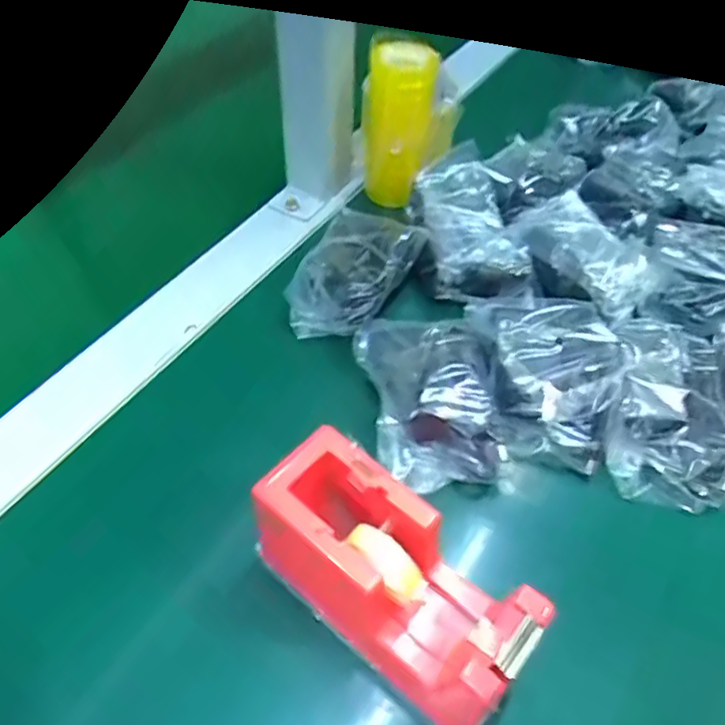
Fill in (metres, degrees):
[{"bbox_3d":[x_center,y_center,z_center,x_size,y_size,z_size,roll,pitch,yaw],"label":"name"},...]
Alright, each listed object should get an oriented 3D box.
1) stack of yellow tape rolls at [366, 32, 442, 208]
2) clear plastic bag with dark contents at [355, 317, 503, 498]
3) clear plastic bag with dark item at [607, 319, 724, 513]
[{"bbox_3d":[0.026,-0.178,0.476,0.049,0.120,0.058,10,33,4],"label":"stack of yellow tape rolls"},{"bbox_3d":[0.042,0.017,0.372,0.080,0.030,0.108,-2,54,-5],"label":"clear plastic bag with dark contents"},{"bbox_3d":[0.185,0.027,0.371,0.071,0.031,0.110,19,55,10],"label":"clear plastic bag with dark item"}]

